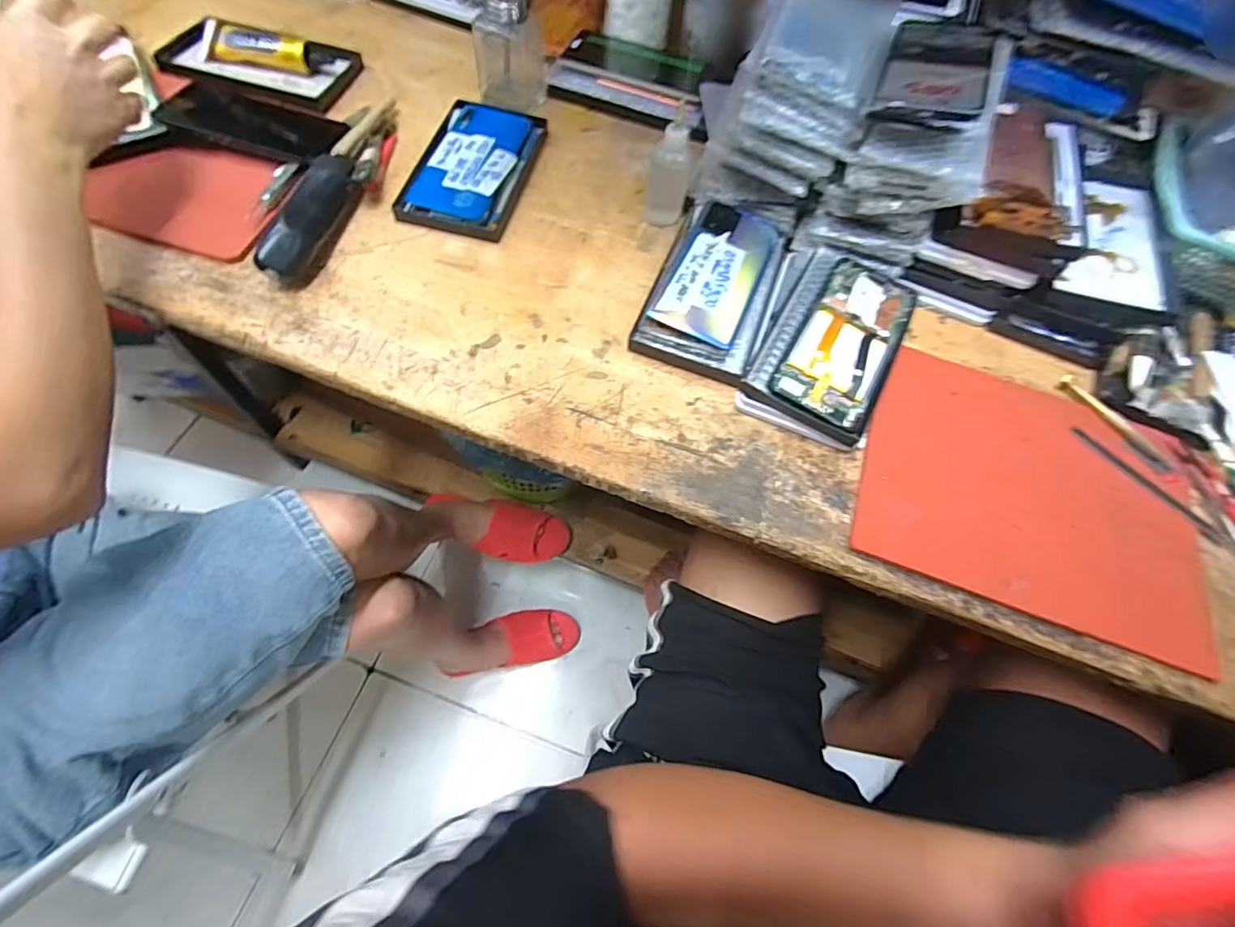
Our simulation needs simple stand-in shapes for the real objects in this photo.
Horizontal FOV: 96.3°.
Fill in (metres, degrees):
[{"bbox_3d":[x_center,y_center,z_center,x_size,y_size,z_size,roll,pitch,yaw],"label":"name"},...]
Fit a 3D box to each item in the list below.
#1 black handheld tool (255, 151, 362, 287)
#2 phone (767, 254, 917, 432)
[{"bbox_3d":[-0.261,-0.211,0.475,0.030,0.049,0.144,10,64,-1],"label":"black handheld tool"},{"bbox_3d":[0.190,-0.100,0.450,0.079,0.008,0.159,30,68,7],"label":"phone"}]

